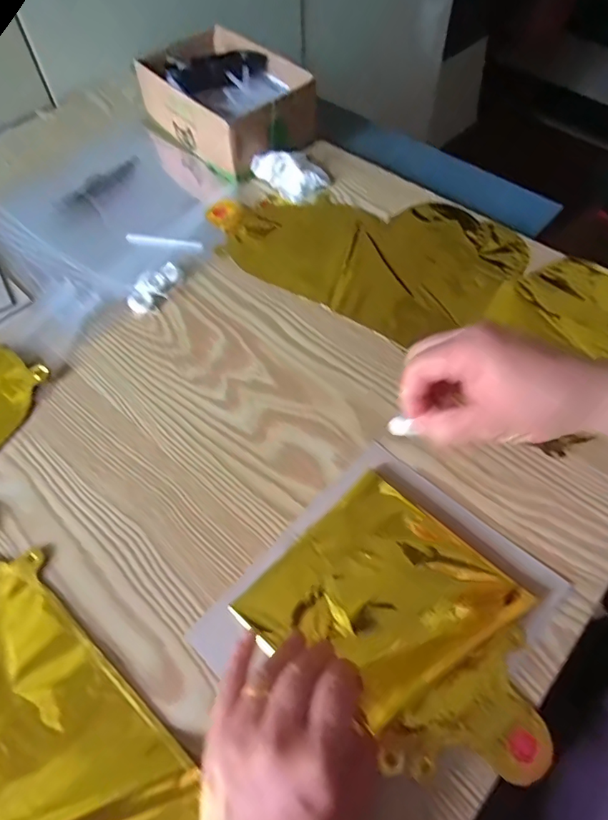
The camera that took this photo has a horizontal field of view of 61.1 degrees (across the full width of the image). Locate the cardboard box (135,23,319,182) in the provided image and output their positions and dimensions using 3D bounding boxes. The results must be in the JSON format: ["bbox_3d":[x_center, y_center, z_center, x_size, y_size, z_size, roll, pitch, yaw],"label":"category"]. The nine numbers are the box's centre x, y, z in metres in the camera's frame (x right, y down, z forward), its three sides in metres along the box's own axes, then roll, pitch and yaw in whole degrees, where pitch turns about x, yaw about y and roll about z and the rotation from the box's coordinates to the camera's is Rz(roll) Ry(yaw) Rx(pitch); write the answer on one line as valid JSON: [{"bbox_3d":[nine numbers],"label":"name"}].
[{"bbox_3d":[-0.088,-0.363,0.608,0.134,0.072,0.194,-37,64,-20],"label":"cardboard box"}]

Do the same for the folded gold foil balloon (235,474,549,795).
[{"bbox_3d":[0.068,0.135,0.319,0.183,0.019,0.133,38,66,23],"label":"folded gold foil balloon"}]

